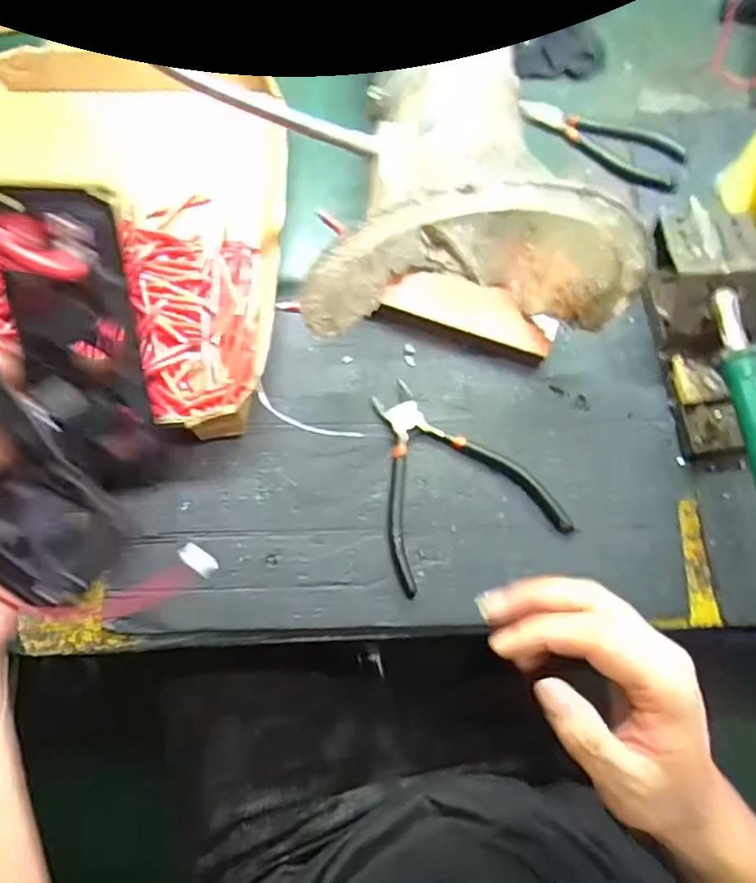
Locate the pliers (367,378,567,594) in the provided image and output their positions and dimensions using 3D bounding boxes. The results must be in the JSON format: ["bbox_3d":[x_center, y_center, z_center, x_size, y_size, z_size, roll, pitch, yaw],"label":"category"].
[{"bbox_3d":[0.051,0.020,0.465,0.126,0.009,0.143,-22,76,-8],"label":"pliers"}]

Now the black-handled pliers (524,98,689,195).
[{"bbox_3d":[0.196,-0.267,0.556,0.147,0.022,0.040,31,75,7],"label":"black-handled pliers"}]

